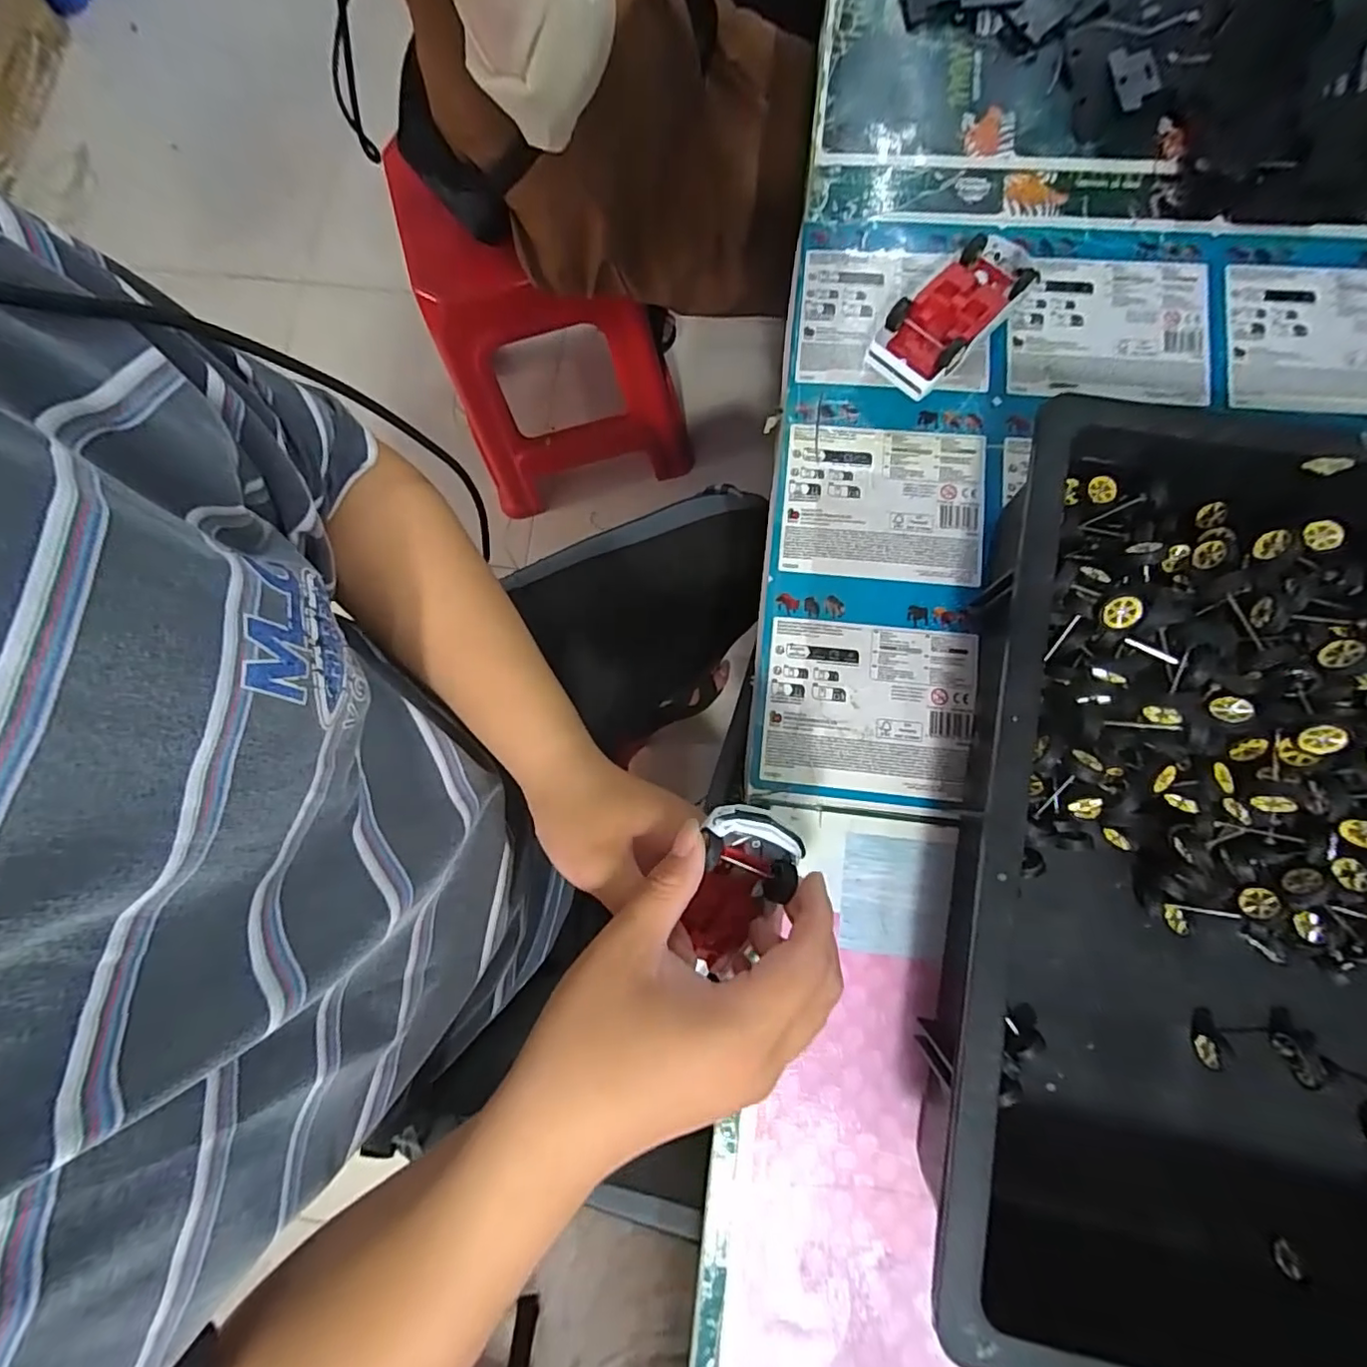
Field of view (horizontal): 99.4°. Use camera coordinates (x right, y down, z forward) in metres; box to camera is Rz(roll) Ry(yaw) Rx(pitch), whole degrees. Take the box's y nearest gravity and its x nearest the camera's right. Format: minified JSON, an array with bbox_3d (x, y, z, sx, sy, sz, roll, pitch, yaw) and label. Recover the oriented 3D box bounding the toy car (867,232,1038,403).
[{"bbox_3d":[0.185,-0.255,0.402,0.132,0.035,0.062,-42,81,-6],"label":"toy car"}]

